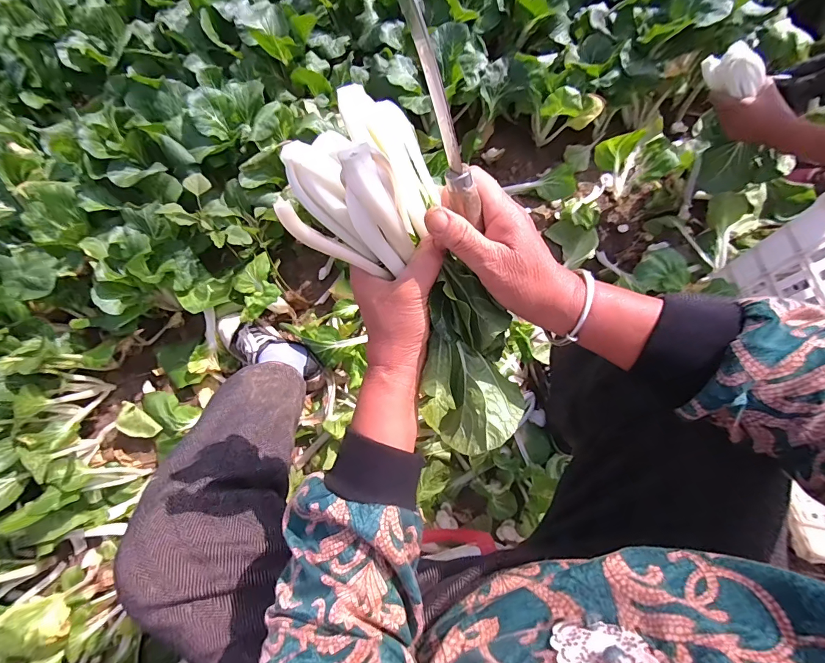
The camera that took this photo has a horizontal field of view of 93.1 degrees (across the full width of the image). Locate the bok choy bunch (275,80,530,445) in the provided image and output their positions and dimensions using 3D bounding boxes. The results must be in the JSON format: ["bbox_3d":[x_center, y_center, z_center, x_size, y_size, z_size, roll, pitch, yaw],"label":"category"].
[{"bbox_3d":[0.006,-0.034,0.286,0.109,0.078,0.266,-29,101,-8],"label":"bok choy bunch"}]

